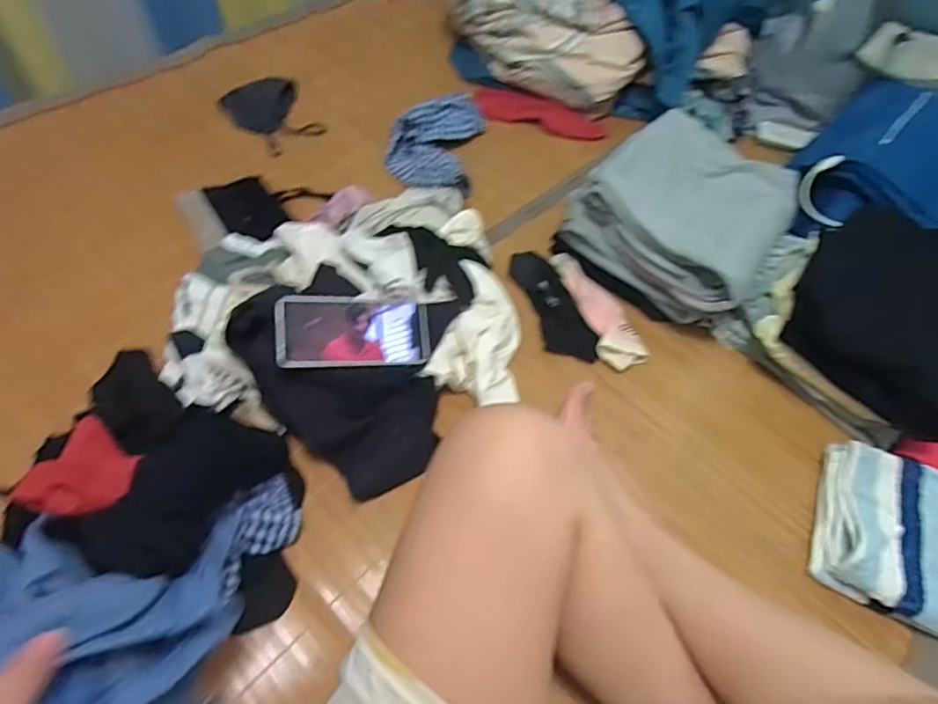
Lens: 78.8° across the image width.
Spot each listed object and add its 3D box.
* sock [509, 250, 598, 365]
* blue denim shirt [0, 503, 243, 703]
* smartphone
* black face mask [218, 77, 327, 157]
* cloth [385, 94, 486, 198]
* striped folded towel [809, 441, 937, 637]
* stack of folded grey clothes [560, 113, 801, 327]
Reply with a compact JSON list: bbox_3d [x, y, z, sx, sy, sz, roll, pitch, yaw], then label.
[{"bbox_3d":[0.113,-0.066,0.803,0.062,0.015,0.193,-26,65,-3],"label":"sock"},{"bbox_3d":[-0.222,0.195,0.379,0.111,0.207,0.194,-19,59,-18],"label":"blue denim shirt"},{"bbox_3d":[-0.128,-0.023,0.647,0.170,0.008,0.081,-1,79,-22],"label":"smartphone"},{"bbox_3d":[-0.350,-0.435,1.018,0.188,0.030,0.130,40,61,20],"label":"black face mask"},{"bbox_3d":[-0.057,-0.359,0.964,0.145,0.067,0.236,10,55,1],"label":"cloth"},{"bbox_3d":[0.494,0.210,0.653,0.172,0.055,0.183,22,56,9],"label":"striped folded towel"},{"bbox_3d":[0.322,-0.203,0.814,0.251,0.108,0.270,38,60,19],"label":"stack of folded grey clothes"}]

